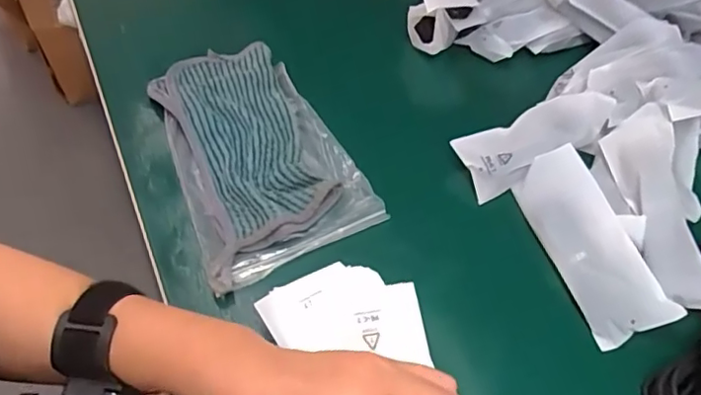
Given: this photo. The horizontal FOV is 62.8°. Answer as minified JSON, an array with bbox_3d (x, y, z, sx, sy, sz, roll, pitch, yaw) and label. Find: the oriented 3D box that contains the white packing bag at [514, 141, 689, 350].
[{"bbox_3d":[0.180,0.033,0.441,0.058,0.012,0.152,-34,60,19],"label":"white packing bag"}]

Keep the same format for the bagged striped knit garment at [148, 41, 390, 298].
[{"bbox_3d":[-0.089,-0.042,0.499,0.143,0.028,0.233,-24,59,-18],"label":"bagged striped knit garment"}]

